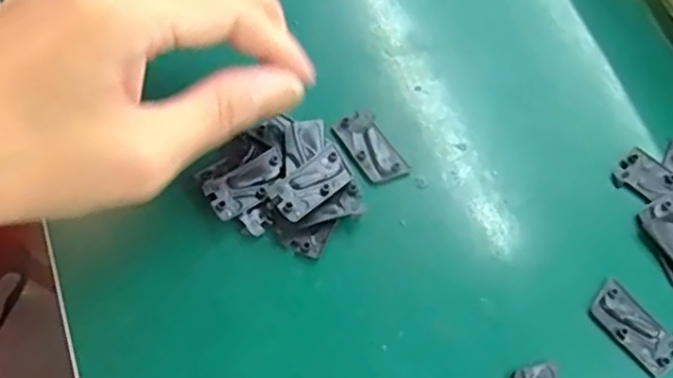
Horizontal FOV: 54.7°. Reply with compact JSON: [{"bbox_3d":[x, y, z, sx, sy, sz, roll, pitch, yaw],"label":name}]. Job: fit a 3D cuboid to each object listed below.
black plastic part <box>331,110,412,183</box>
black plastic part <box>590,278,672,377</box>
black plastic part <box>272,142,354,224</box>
[{"bbox_3d":[0.014,-0.017,0.260,0.018,0.004,0.032,-29,70,-13],"label":"black plastic part"},{"bbox_3d":[0.107,0.050,0.233,0.033,0.004,0.017,42,71,16],"label":"black plastic part"},{"bbox_3d":[-0.008,-0.003,0.246,0.035,0.004,0.017,-37,78,-27],"label":"black plastic part"}]

